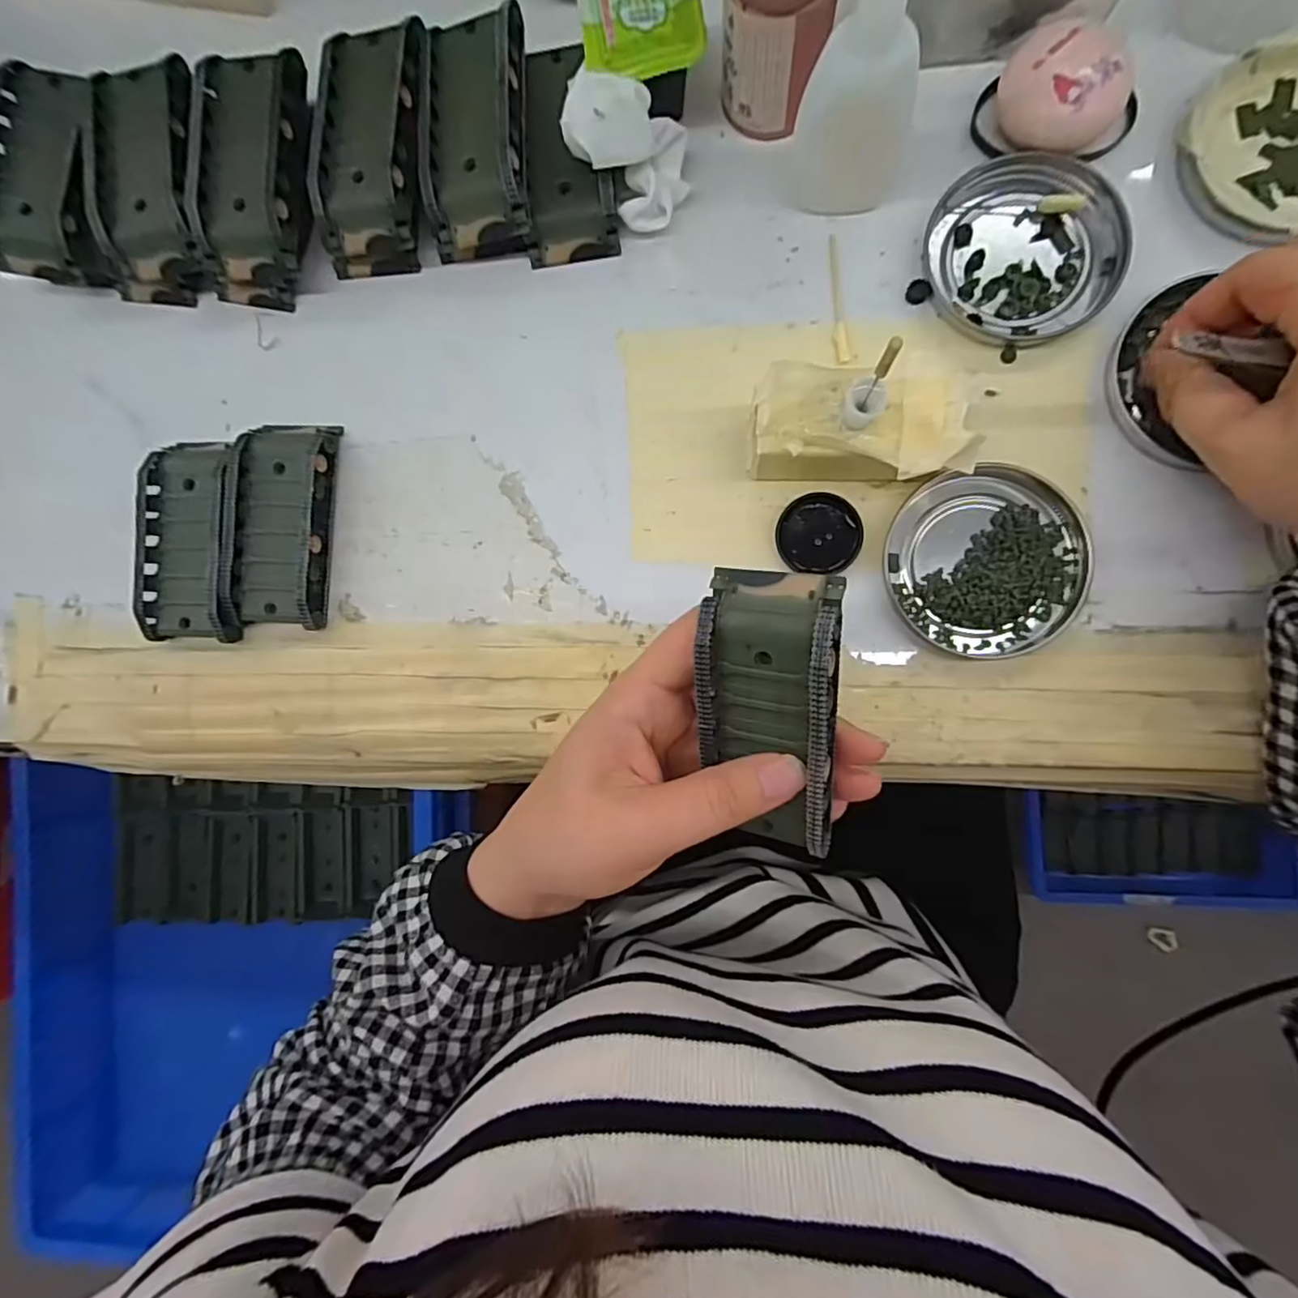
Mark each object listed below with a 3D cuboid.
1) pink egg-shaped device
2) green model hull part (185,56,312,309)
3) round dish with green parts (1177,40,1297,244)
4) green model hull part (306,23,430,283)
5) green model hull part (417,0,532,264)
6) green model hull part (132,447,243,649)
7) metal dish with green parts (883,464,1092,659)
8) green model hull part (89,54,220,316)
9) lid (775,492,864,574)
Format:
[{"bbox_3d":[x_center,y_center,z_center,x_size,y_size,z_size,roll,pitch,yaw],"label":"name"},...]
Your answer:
[{"bbox_3d":[0.170,-0.227,0.249,0.058,0.024,0.040,30,91,7],"label":"pink egg-shaped device"},{"bbox_3d":[-0.180,-0.220,0.285,0.054,0.035,0.099,8,89,7],"label":"green model hull part"},{"bbox_3d":[0.261,-0.208,0.246,0.079,0.010,0.073,-11,87,6],"label":"round dish with green parts"},{"bbox_3d":[-0.124,-0.231,0.280,0.051,0.034,0.096,3,88,7],"label":"green model hull part"},{"bbox_3d":[-0.076,-0.232,0.272,0.047,0.037,0.096,2,88,7],"label":"green model hull part"},{"bbox_3d":[-0.218,-0.054,0.287,0.045,0.016,0.097,1,88,7],"label":"green model hull part"},{"bbox_3d":[0.141,-0.036,0.252,0.074,0.010,0.080,0,88,6],"label":"metal dish with green parts"},{"bbox_3d":[-0.234,-0.223,0.290,0.056,0.034,0.094,0,88,6],"label":"green model hull part"},{"bbox_3d":[0.074,-0.049,0.262,0.035,0.006,0.034,0,88,6],"label":"lid"}]

